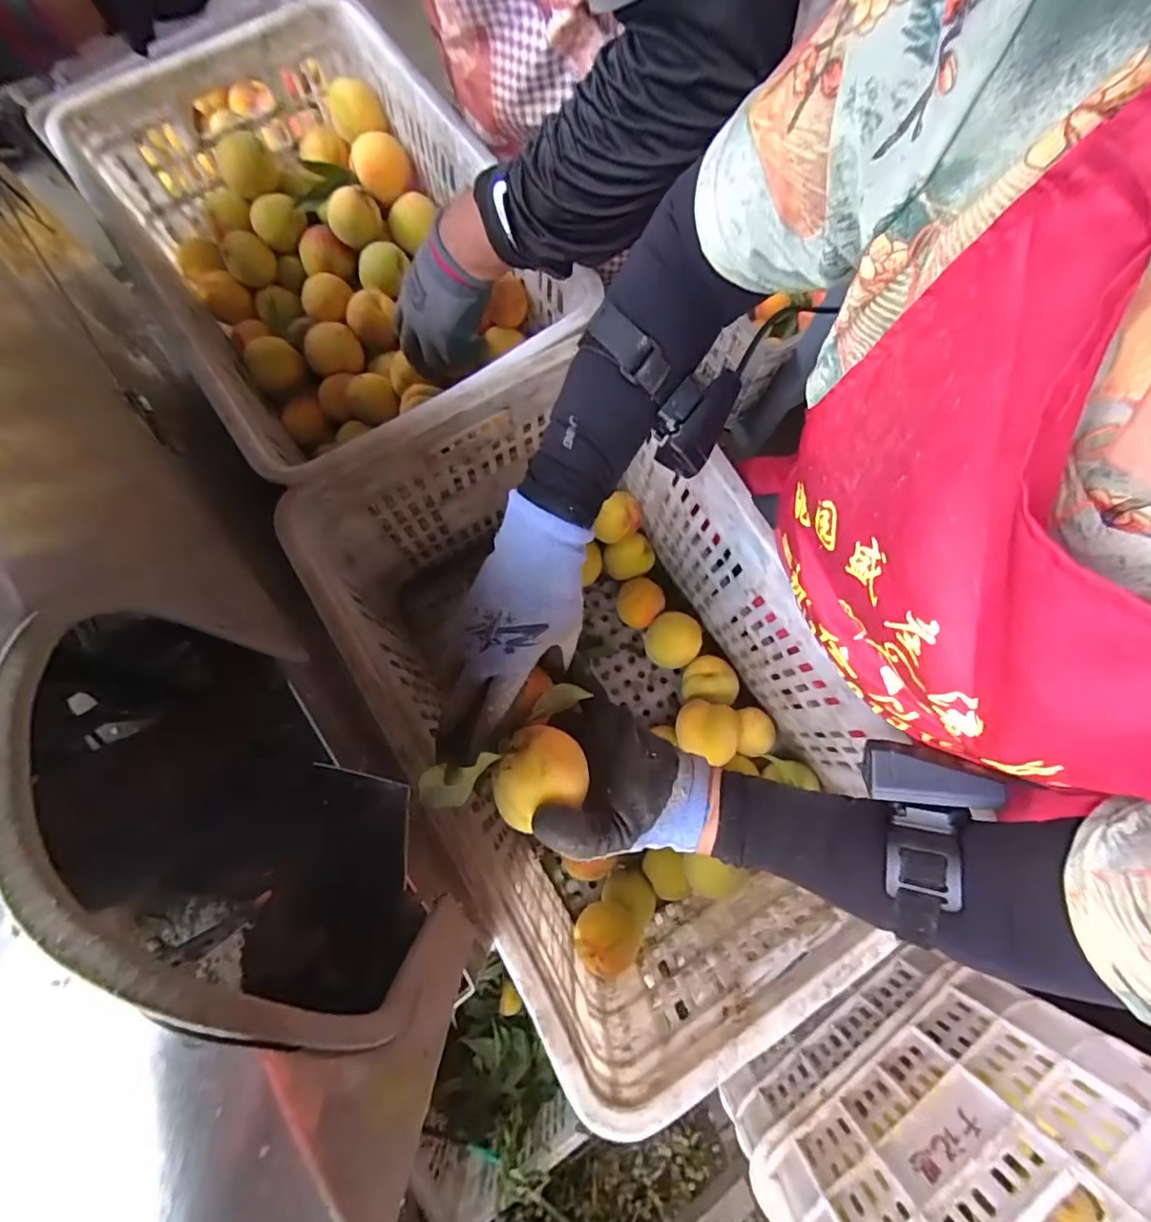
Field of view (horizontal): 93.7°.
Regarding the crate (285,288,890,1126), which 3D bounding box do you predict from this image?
[{"bbox_3d":[0.021,0.067,0.544,0.332,0.283,0.534,-30,78,-7],"label":"crate"}]

